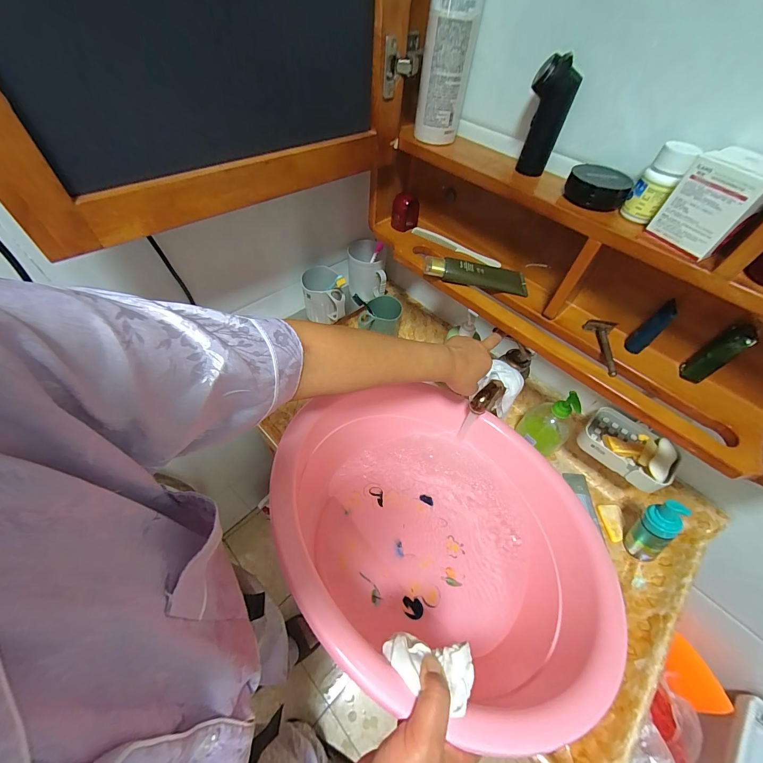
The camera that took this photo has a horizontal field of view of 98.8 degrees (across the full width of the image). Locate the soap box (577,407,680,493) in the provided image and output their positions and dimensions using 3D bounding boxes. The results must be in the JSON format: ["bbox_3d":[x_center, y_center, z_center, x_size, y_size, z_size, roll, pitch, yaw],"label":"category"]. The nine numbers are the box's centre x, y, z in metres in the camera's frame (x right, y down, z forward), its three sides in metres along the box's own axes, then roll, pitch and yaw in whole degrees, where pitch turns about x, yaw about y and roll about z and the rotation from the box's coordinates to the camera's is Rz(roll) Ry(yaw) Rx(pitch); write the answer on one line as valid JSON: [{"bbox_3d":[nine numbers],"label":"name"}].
[{"bbox_3d":[0.422,0.108,0.558,0.095,0.042,0.134,-35,64,-26],"label":"soap box"}]

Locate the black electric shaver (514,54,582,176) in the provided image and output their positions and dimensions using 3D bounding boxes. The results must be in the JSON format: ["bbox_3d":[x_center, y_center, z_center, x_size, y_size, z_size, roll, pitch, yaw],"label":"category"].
[{"bbox_3d":[0.205,-0.331,0.418,0.049,0.118,0.036,18,54,8],"label":"black electric shaver"}]

